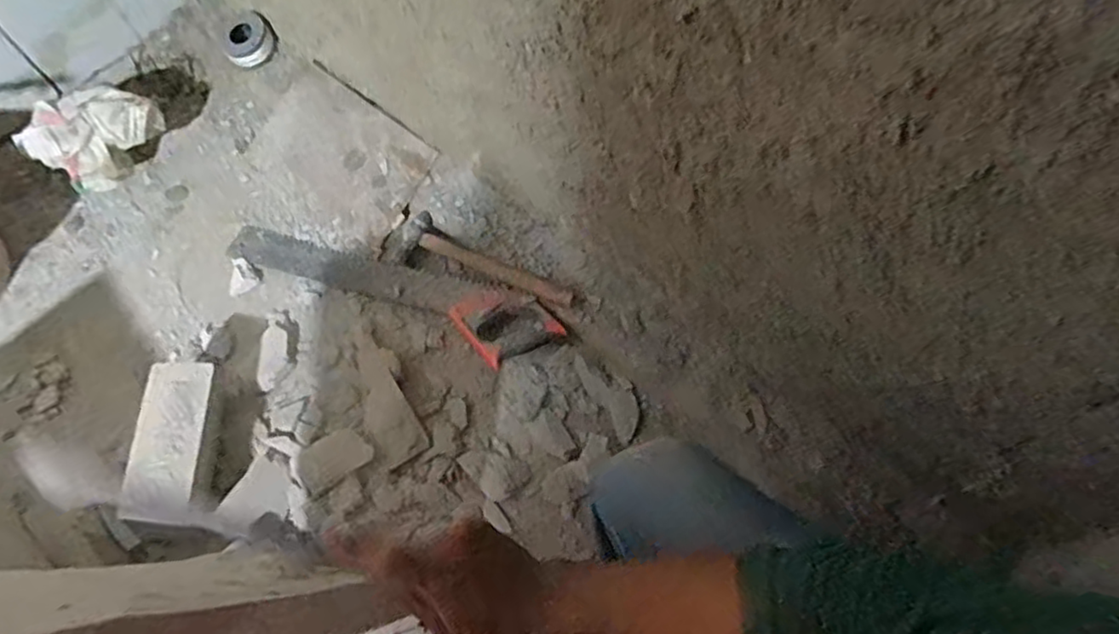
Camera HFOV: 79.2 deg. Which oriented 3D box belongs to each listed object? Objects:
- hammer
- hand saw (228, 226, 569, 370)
[{"bbox_3d":[-0.120,-0.088,1.043,0.319,0.044,0.083,16,66,10],"label":"hammer"},{"bbox_3d":[-0.263,-0.056,1.047,0.545,0.025,0.108,22,67,12],"label":"hand saw"}]

